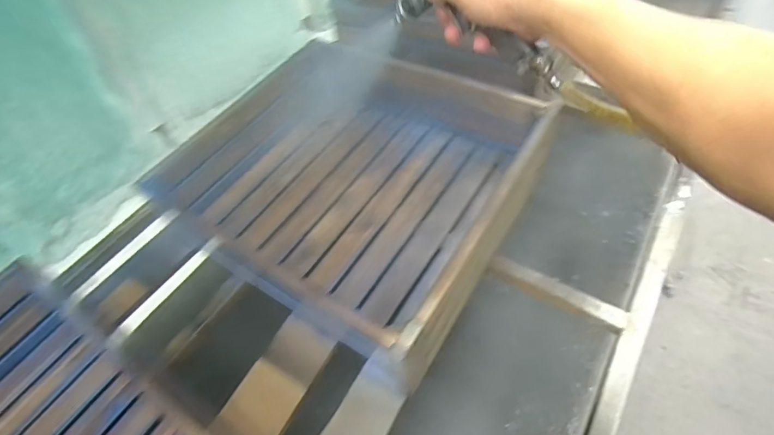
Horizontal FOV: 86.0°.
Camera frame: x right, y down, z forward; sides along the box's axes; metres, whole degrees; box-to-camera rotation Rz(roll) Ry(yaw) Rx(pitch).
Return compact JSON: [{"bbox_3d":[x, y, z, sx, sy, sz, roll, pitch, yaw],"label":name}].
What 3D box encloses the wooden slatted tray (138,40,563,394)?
[{"bbox_3d":[-0.057,-0.085,0.763,0.554,0.161,0.502,26,59,23],"label":"wooden slatted tray"}]

